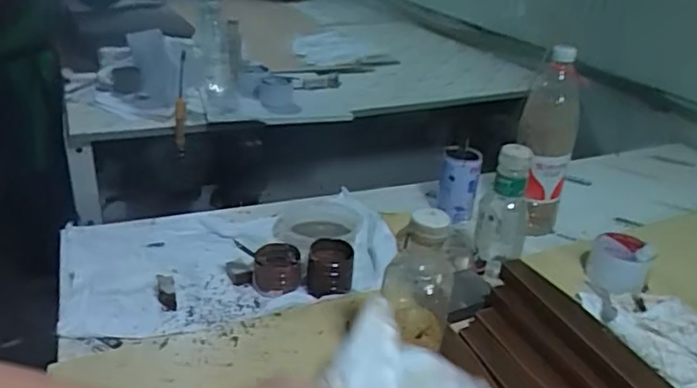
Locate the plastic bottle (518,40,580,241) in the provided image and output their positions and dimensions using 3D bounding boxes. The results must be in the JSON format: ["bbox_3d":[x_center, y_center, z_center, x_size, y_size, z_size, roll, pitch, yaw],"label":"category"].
[{"bbox_3d":[0.323,-0.083,0.956,0.087,0.299,0.107,13,29,17],"label":"plastic bottle"}]

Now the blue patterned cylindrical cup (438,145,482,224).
[{"bbox_3d":[0.187,-0.016,0.997,0.065,0.121,0.076,10,28,12],"label":"blue patterned cylindrical cup"}]

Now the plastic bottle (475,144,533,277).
[{"bbox_3d":[0.209,0.027,0.782,0.057,0.183,0.054,15,29,21],"label":"plastic bottle"}]

